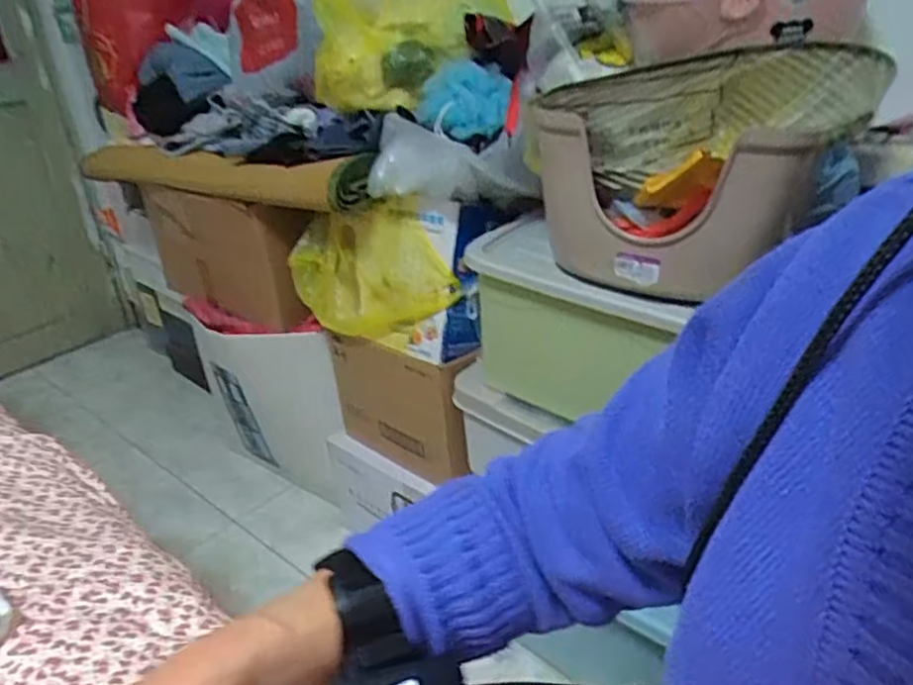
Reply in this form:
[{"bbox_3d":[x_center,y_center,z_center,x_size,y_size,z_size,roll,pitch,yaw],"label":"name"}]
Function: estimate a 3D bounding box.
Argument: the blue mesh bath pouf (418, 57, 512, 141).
[{"bbox_3d":[0.008,-0.373,1.010,0.140,0.092,0.089,13,31,32],"label":"blue mesh bath pouf"}]

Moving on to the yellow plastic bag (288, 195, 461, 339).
[{"bbox_3d":[-0.138,-0.116,1.098,0.328,0.204,0.092,13,31,31],"label":"yellow plastic bag"}]

